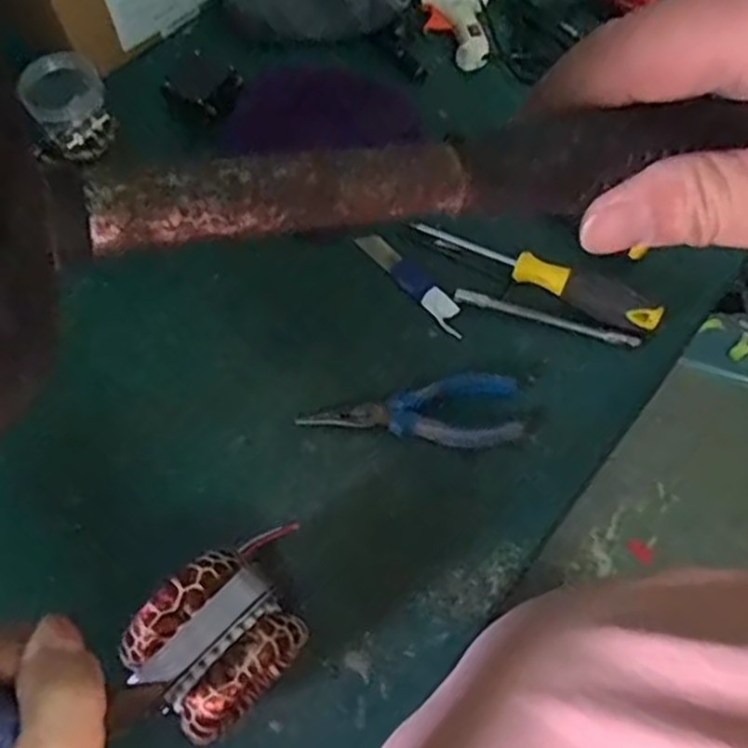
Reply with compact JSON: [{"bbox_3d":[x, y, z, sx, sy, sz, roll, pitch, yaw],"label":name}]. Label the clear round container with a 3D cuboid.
[{"bbox_3d":[-0.248,-0.220,0.609,0.065,0.060,0.058,-29,68,-12],"label":"clear round container"}]

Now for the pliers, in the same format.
[{"bbox_3d":[0.030,0.030,0.521,0.149,0.020,0.050,-8,65,-3],"label":"pliers"}]

